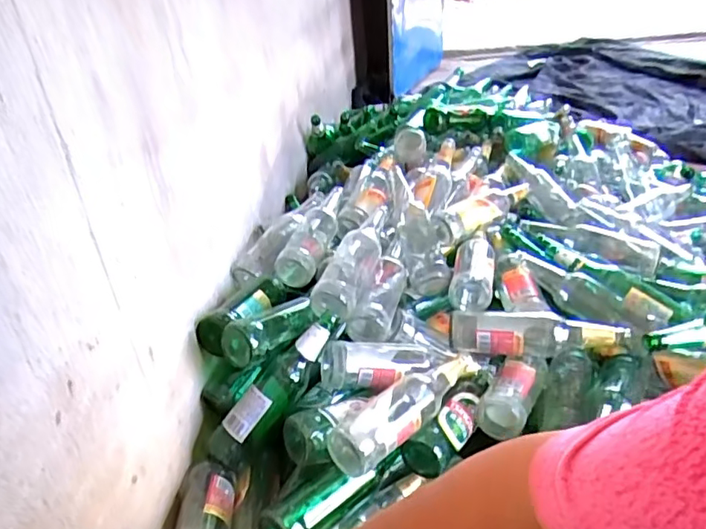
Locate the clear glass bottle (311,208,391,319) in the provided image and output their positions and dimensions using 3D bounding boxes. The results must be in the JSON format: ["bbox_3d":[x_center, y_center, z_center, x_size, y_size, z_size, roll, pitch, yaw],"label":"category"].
[{"bbox_3d":[0.001,-0.007,0.944,0.073,0.069,0.263,2,31,14],"label":"clear glass bottle"}]

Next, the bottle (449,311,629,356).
[{"bbox_3d":[0.287,0.113,0.879,0.271,0.062,0.062,-2,30,7],"label":"bottle"}]

